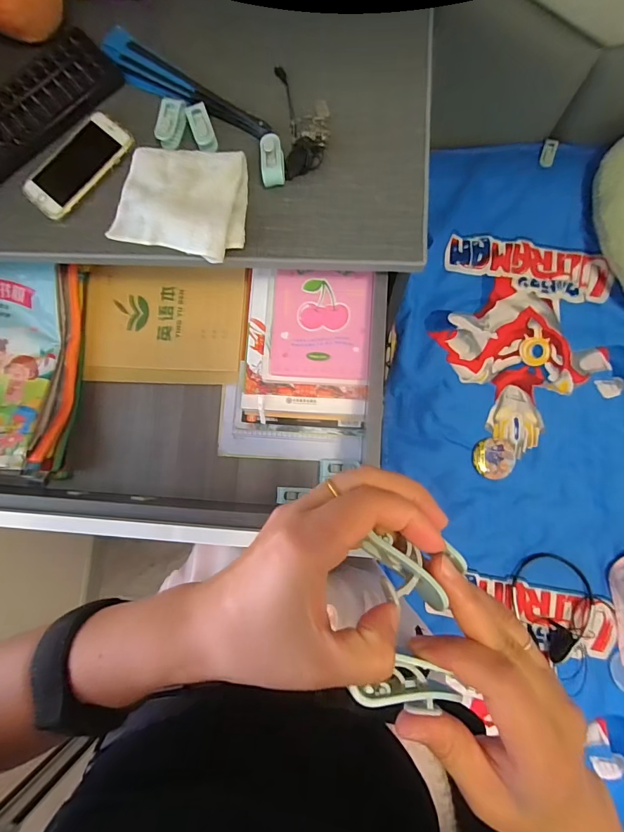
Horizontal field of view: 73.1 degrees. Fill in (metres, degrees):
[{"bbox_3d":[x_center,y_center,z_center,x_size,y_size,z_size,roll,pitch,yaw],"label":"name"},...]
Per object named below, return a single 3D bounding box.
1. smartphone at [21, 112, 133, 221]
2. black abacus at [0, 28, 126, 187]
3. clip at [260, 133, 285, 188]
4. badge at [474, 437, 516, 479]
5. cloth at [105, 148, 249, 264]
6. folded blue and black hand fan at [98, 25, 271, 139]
[{"bbox_3d":[-0.286,-0.307,0.515,0.071,0.006,0.140,42,87,8],"label":"smartphone"},{"bbox_3d":[-0.371,-0.365,0.524,0.274,0.016,0.105,-39,81,-2],"label":"black abacus"},{"bbox_3d":[-0.046,-0.297,0.488,0.027,0.015,0.061,-5,82,3],"label":"clip"},{"bbox_3d":[0.321,0.075,0.740,0.070,0.006,0.070,-1,82,4],"label":"badge"},{"bbox_3d":[-0.151,-0.252,0.492,0.161,0.030,0.122,14,83,6],"label":"cloth"},{"bbox_3d":[-0.159,-0.395,0.512,0.245,0.010,0.048,36,86,8],"label":"folded blue and black hand fan"}]

